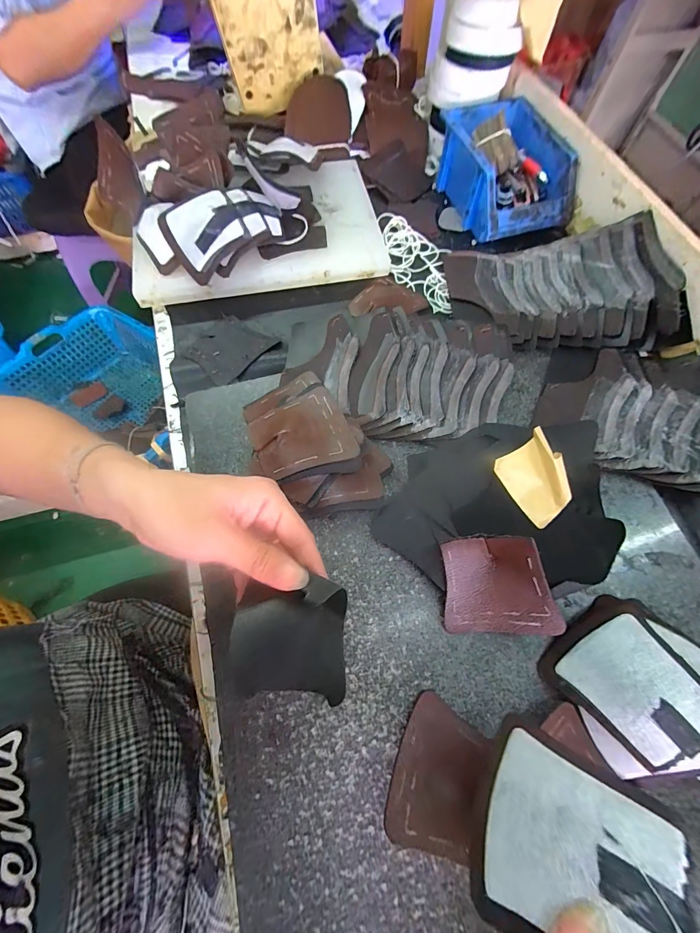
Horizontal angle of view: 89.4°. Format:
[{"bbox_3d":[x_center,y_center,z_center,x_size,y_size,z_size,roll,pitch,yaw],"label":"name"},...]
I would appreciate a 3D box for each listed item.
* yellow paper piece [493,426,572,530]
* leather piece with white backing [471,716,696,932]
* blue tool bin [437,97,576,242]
[{"bbox_3d":[0.148,0.008,0.276,0.052,0.009,0.059,-36,71,0],"label":"yellow paper piece"},{"bbox_3d":[0.088,0.155,0.144,0.017,0.074,0.070,42,58,-27],"label":"leather piece with white backing"},{"bbox_3d":[0.195,-0.384,0.460,0.123,0.071,0.181,-16,68,-7],"label":"blue tool bin"}]

